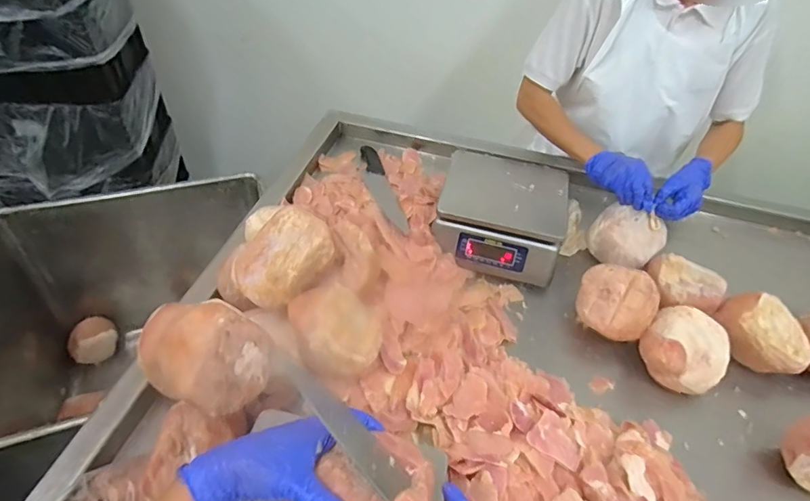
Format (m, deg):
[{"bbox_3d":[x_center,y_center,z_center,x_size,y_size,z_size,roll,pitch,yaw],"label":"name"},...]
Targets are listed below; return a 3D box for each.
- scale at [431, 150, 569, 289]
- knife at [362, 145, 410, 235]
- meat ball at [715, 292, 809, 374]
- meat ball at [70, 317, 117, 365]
[{"bbox_3d":[0.178,-0.069,0.905,0.225,0.099,0.218,13,47,7],"label":"scale"},{"bbox_3d":[-0.052,-0.133,0.963,0.049,0.022,0.338,-6,33,-11],"label":"knife"},{"bbox_3d":[0.570,0.141,0.777,0.093,0.093,0.138,-32,57,-30],"label":"meat ball"},{"bbox_3d":[-0.898,0.256,1.396,0.123,0.092,0.099,-29,55,-29],"label":"meat ball"}]

